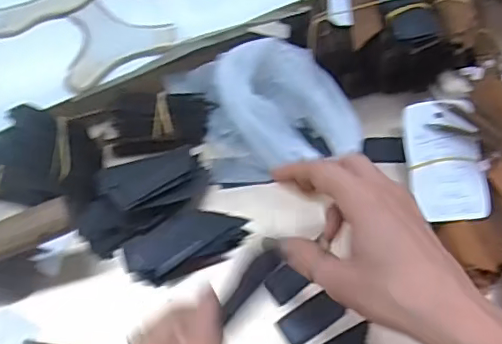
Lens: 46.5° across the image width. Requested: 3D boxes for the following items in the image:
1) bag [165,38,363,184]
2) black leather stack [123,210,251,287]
[{"bbox_3d":[0.008,-0.048,0.467,0.125,0.056,0.118,-13,60,-9],"label":"bag"},{"bbox_3d":[-0.045,0.052,0.420,0.088,0.023,0.041,-20,61,-12],"label":"black leather stack"}]

